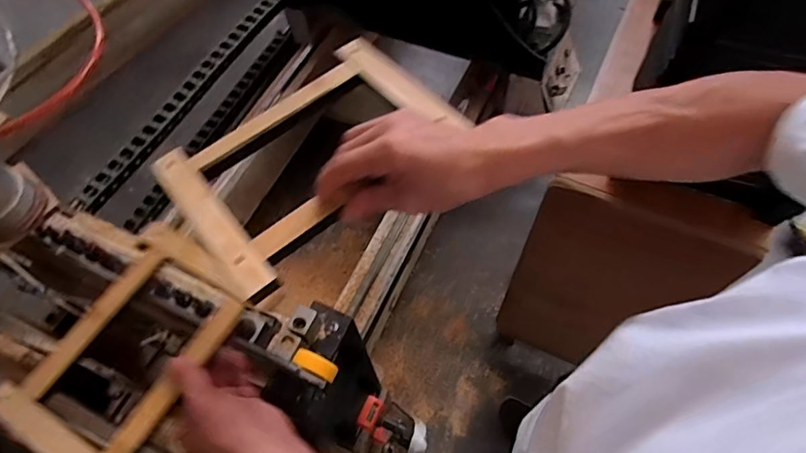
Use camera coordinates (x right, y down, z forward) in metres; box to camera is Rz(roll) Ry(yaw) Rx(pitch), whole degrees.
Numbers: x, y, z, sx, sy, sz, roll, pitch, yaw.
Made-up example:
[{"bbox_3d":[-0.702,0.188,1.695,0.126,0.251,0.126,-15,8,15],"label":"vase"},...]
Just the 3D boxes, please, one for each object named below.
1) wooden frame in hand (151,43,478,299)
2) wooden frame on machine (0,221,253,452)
[{"bbox_3d":[-0.080,-0.070,0.446,0.243,0.025,0.181,-37,67,-17],"label":"wooden frame in hand"},{"bbox_3d":[-0.274,0.125,0.516,0.176,0.017,0.239,26,66,15],"label":"wooden frame on machine"}]

